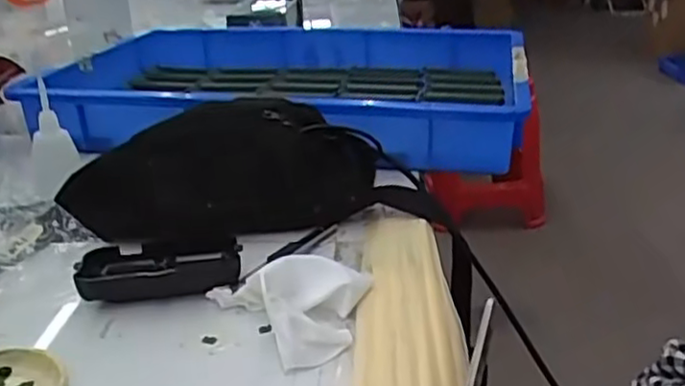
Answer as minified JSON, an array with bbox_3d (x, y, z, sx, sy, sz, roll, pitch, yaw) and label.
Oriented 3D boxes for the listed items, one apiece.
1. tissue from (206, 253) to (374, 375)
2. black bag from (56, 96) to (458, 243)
[{"bbox_3d":[-0.023,0.062,0.466,0.093,0.035,0.100,-16,28,-31],"label":"tissue"},{"bbox_3d":[-0.070,-0.030,0.593,0.292,0.091,0.114,0,24,3],"label":"black bag"}]

